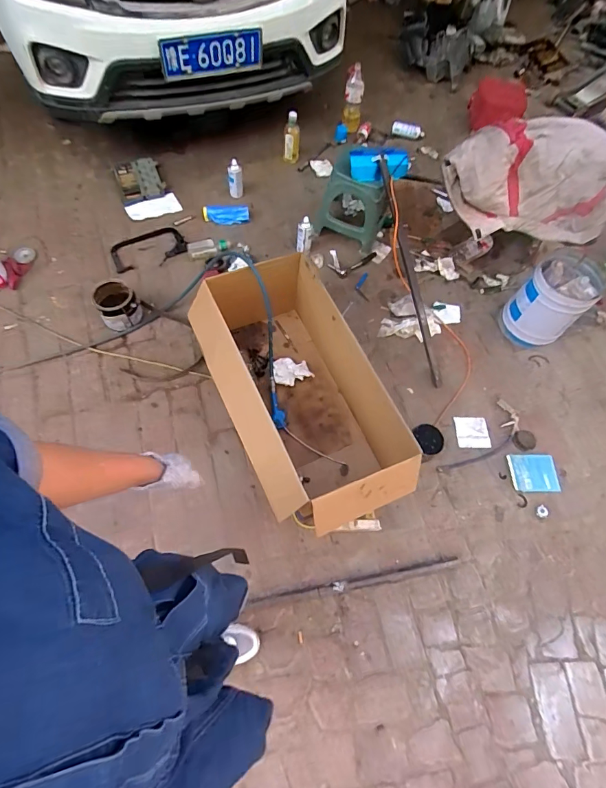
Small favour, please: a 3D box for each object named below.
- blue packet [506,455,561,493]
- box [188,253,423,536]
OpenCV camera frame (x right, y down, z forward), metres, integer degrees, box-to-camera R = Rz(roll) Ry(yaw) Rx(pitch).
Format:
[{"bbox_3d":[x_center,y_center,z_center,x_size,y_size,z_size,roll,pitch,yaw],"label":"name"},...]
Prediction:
[{"bbox_3d":[0.858,0.295,1.531,0.161,0.026,0.138,1,64,-2],"label":"blue packet"},{"bbox_3d":[-0.019,-0.002,1.452,0.466,0.365,0.928,-23,67,-13],"label":"box"}]

